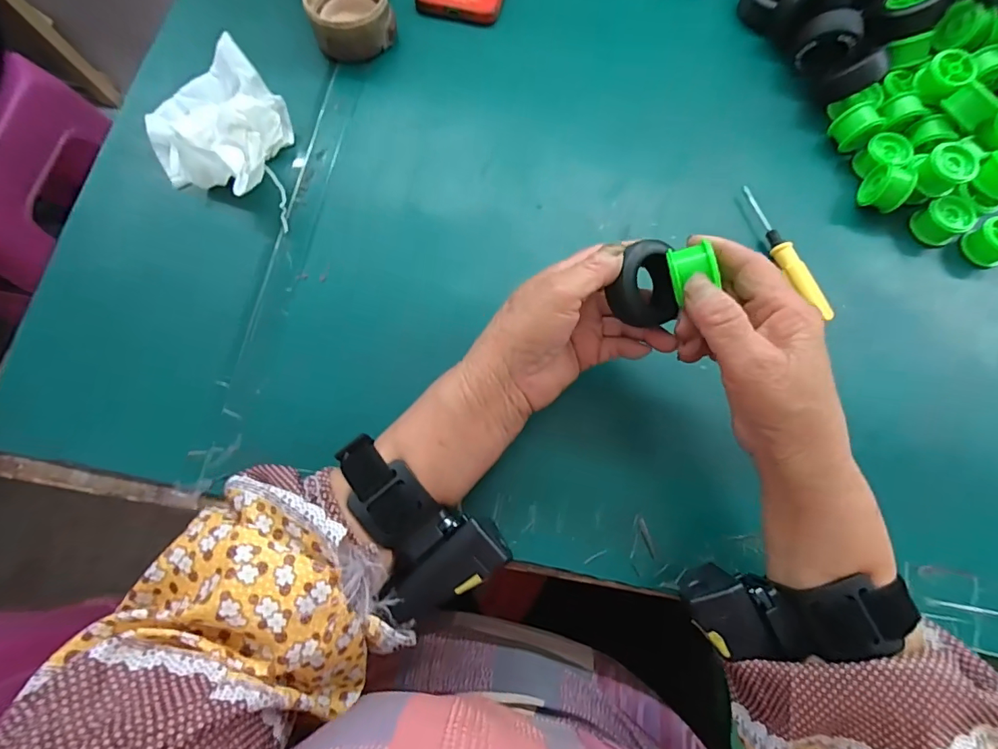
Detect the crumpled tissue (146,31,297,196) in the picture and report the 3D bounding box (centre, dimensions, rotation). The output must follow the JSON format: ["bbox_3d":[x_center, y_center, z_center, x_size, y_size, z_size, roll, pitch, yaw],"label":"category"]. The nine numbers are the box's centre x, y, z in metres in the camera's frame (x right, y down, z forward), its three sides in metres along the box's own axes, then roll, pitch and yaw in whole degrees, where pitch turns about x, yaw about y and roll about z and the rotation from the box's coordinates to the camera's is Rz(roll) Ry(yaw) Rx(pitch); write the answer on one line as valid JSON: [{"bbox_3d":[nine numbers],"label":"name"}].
[{"bbox_3d":[-0.219,-0.200,0.363,0.100,0.034,0.113,14,74,2],"label":"crumpled tissue"}]

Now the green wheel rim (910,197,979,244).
[{"bbox_3d":[0.350,-0.121,0.366,0.026,0.025,0.032,-26,77,-9],"label":"green wheel rim"}]

